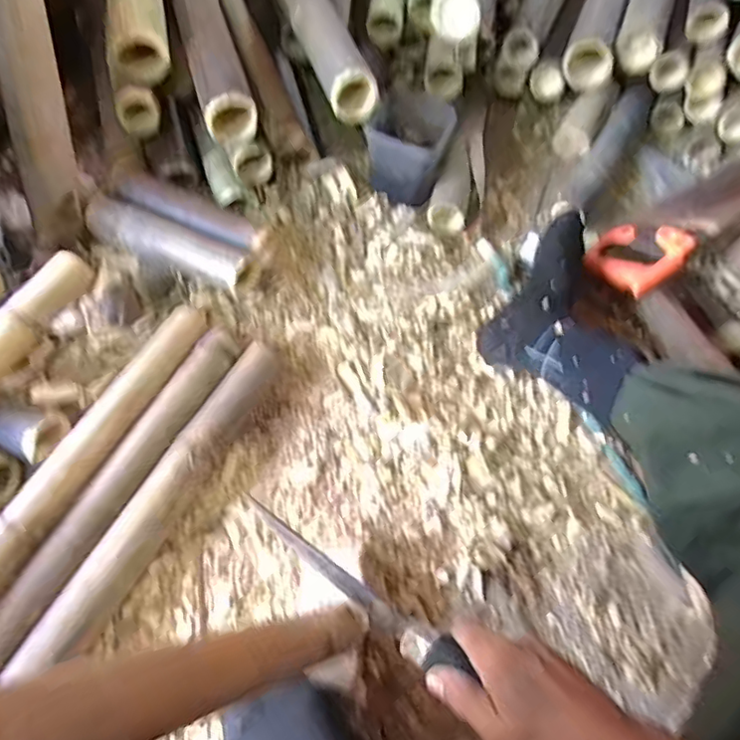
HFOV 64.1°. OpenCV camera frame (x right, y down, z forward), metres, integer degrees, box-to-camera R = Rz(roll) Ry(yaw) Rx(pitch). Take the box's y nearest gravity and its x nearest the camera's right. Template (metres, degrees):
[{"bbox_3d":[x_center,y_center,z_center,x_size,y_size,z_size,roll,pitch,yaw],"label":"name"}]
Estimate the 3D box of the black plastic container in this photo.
[{"bbox_3d":[0.059,-0.330,0.875,0.116,0.119,0.106,14,62,6],"label":"black plastic container"}]

